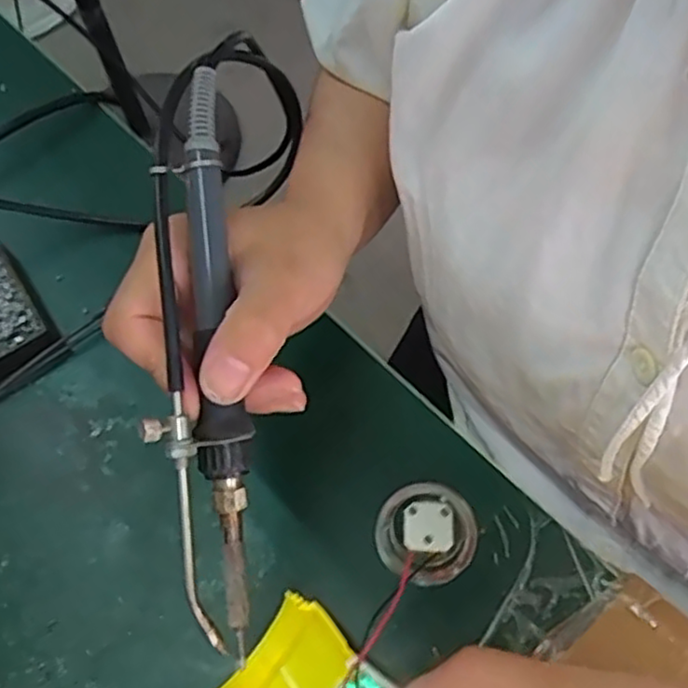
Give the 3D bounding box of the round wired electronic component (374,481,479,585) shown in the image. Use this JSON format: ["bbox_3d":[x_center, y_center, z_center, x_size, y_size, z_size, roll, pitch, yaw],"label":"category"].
[{"bbox_3d":[0.036,0.080,0.308,0.045,0.024,0.043,-2,64,4],"label":"round wired electronic component"}]

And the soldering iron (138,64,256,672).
[{"bbox_3d":[-0.051,0.003,0.246,0.028,0.022,0.200,-4,85,0],"label":"soldering iron"}]

